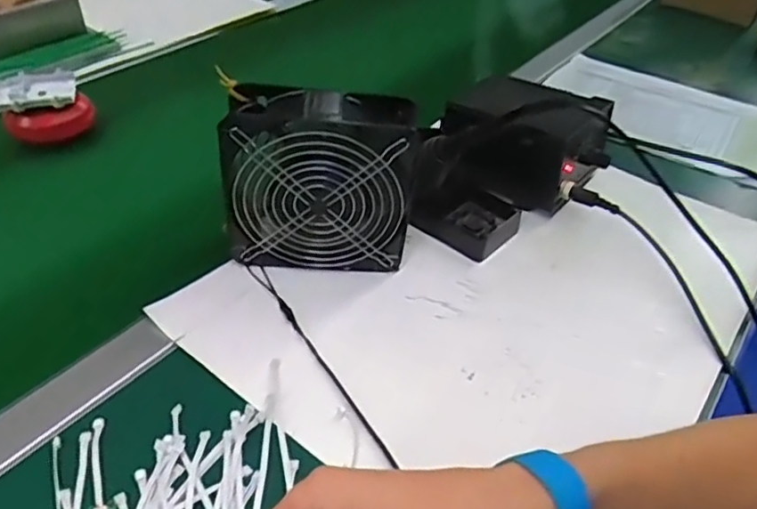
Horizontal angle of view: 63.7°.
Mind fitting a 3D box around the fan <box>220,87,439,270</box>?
[{"bbox_3d":[-0.049,-0.058,0.515,0.155,0.151,0.055,3,41,-3],"label":"fan"}]

